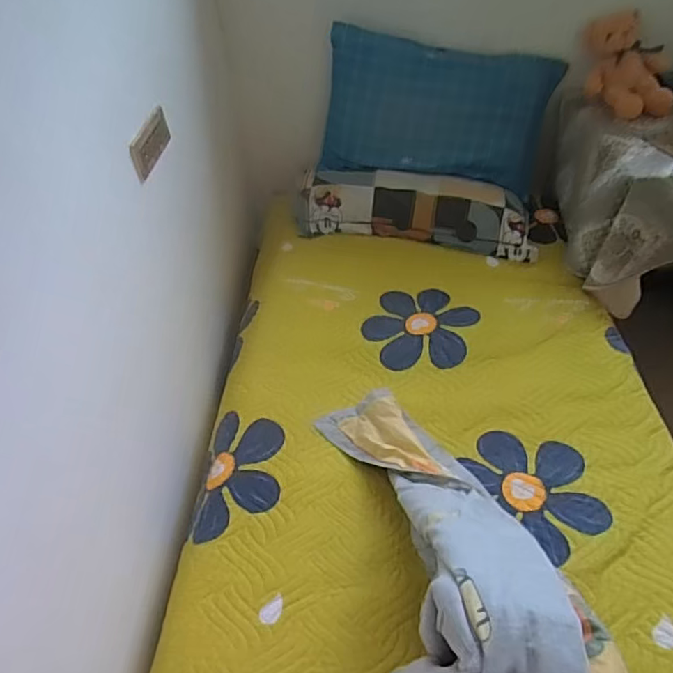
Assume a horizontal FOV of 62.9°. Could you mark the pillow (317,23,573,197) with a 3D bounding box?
[{"bbox_3d":[0.316,-0.680,1.691,0.690,0.417,0.150,4,19,1],"label":"pillow"}]

